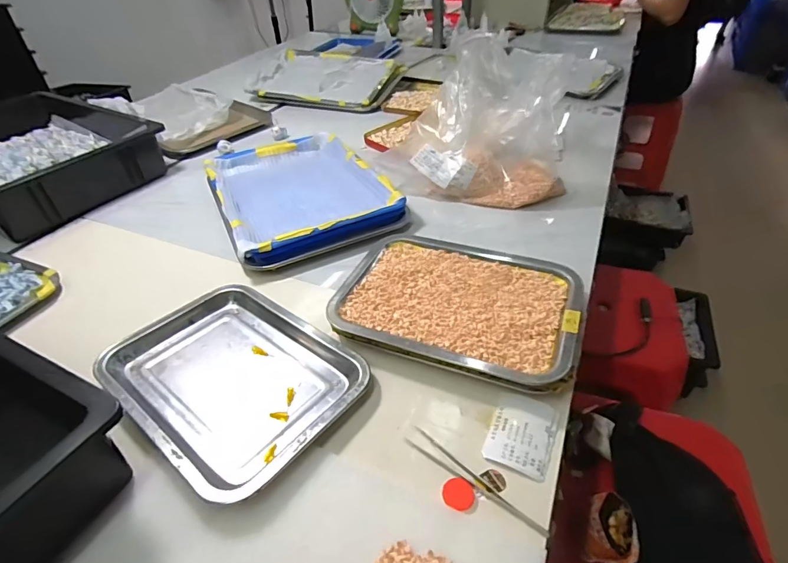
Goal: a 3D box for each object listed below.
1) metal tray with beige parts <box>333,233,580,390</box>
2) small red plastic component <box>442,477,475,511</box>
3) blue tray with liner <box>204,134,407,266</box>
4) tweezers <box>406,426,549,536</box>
[{"bbox_3d":[0.073,0.017,0.495,0.264,0.025,0.196,10,42,16],"label":"metal tray with beige parts"},{"bbox_3d":[0.052,0.171,0.348,0.025,0.004,0.024,-2,40,2],"label":"small red plastic component"},{"bbox_3d":[-0.160,-0.150,0.715,0.253,0.036,0.344,-21,43,-20],"label":"blue tray with liner"},{"bbox_3d":[0.066,0.163,0.357,0.129,0.005,0.015,26,49,30],"label":"tweezers"}]

